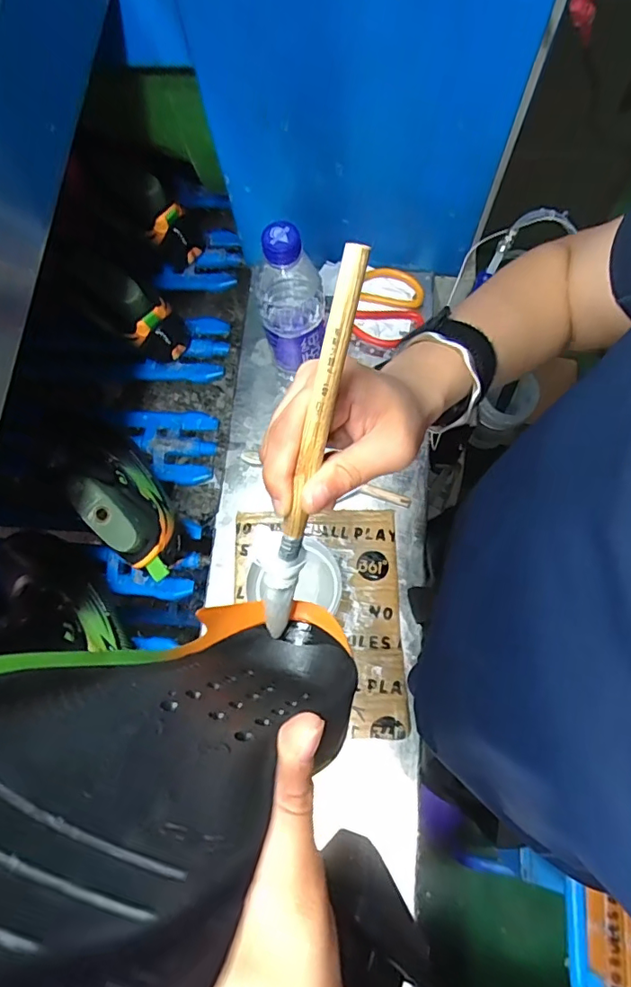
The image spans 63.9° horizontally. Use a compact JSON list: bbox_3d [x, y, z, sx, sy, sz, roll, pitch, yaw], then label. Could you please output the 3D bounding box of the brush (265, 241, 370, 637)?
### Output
[{"bbox_3d":[-0.003,-0.012,0.235,0.015,0.012,0.189,16,117,6],"label":"brush"}]

